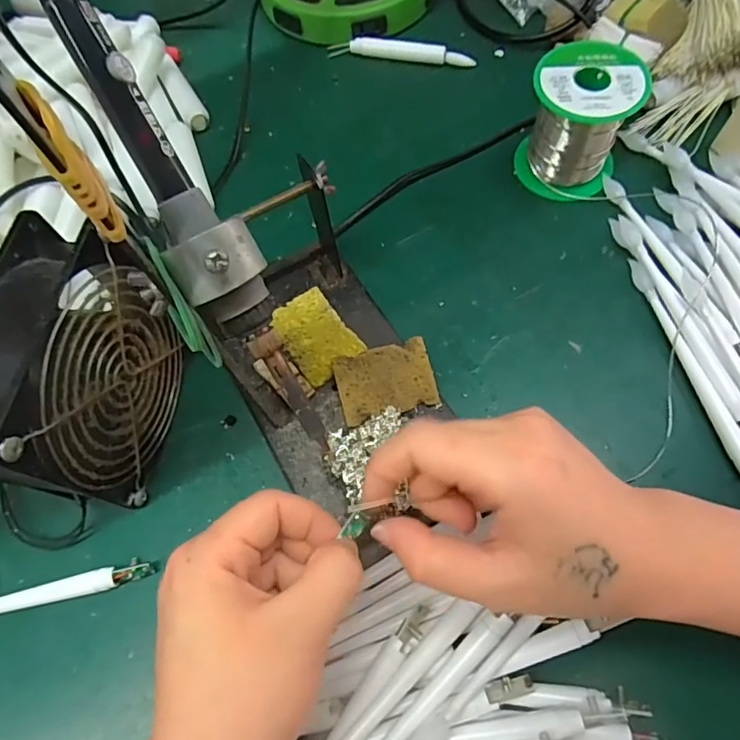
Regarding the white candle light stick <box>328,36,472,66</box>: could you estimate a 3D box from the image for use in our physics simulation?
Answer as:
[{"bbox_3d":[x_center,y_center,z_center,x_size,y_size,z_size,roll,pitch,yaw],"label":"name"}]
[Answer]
[{"bbox_3d":[0.025,-0.261,0.424,0.118,0.012,0.013,9,68,8],"label":"white candle light stick"}]

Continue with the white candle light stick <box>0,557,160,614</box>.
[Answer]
[{"bbox_3d":[-0.193,0.126,0.281,0.161,0.010,0.012,-14,67,-2],"label":"white candle light stick"}]

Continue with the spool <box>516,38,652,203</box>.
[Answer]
[{"bbox_3d":[0.138,-0.164,0.348,0.067,0.072,0.060,24,71,13],"label":"spool"}]

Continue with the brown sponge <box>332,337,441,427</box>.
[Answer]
[{"bbox_3d":[0.009,0.006,0.302,0.055,0.004,0.039,-15,84,-4],"label":"brown sponge"}]

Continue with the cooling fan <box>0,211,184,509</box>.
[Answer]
[{"bbox_3d":[-0.143,0.007,0.265,0.045,0.121,0.109,10,68,8],"label":"cooling fan"}]

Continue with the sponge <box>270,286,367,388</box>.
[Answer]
[{"bbox_3d":[-0.034,-0.021,0.322,0.039,0.007,0.056,-34,69,-11],"label":"sponge"}]

